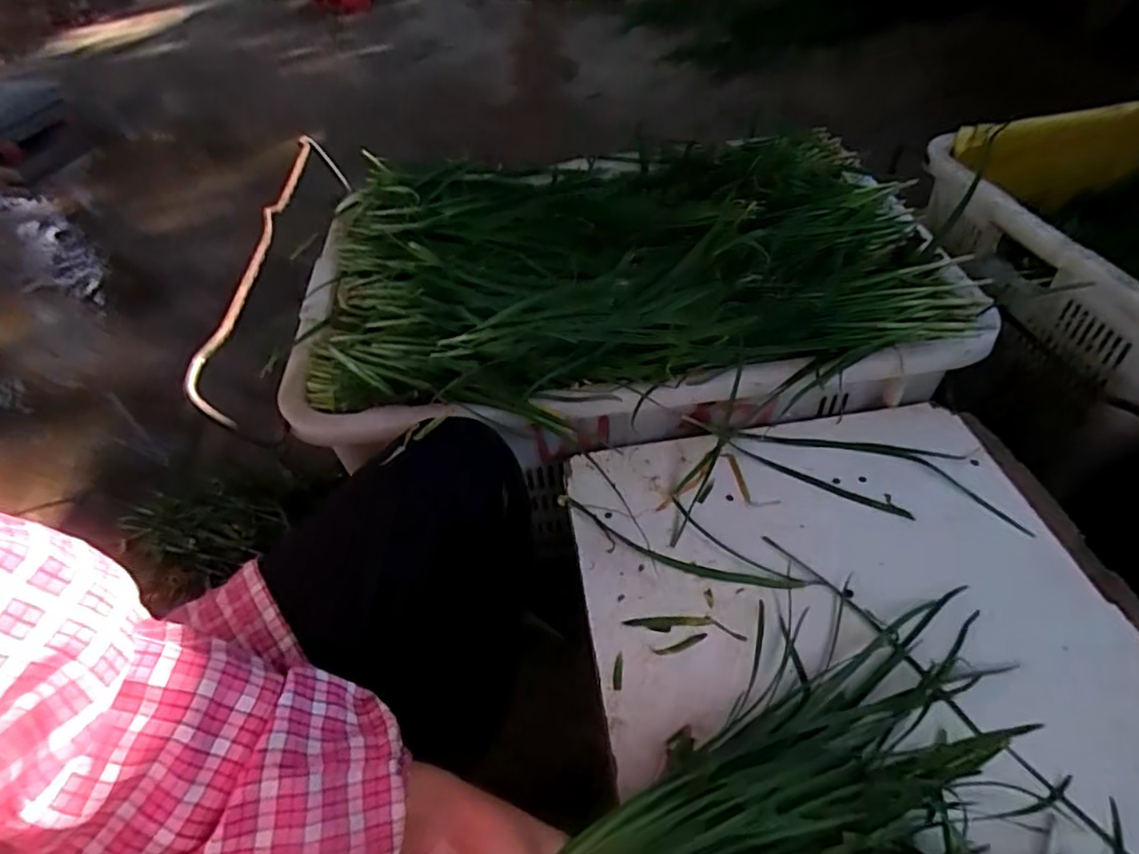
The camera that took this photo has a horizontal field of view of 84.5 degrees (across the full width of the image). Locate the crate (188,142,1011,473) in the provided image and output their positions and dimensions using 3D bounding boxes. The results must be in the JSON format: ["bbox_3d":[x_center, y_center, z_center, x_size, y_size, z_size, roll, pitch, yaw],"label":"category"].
[{"bbox_3d":[0.030,-0.171,0.700,0.650,0.158,0.447,-7,46,0],"label":"crate"}]

